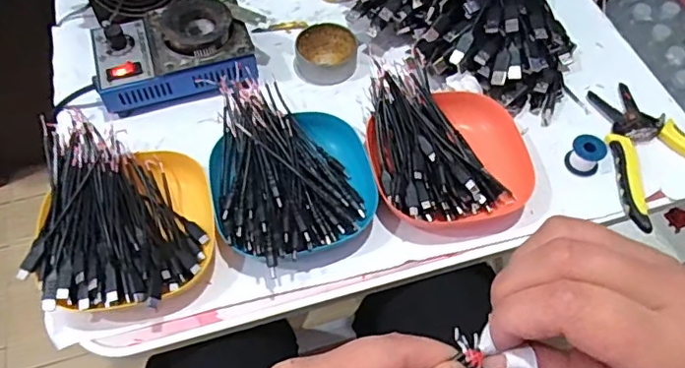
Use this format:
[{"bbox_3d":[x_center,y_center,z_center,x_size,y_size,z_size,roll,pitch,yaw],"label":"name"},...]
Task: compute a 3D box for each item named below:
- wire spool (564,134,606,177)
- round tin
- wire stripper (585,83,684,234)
[{"bbox_3d":[0.224,-0.026,0.512,0.030,0.031,0.028,0,58,0],"label":"wire spool"},{"bbox_3d":[-0.016,-0.137,0.583,0.063,0.020,0.066,-3,59,-2],"label":"round tin"},{"bbox_3d":[0.291,-0.035,0.523,0.116,0.016,0.155,-13,59,-8],"label":"wire stripper"}]

